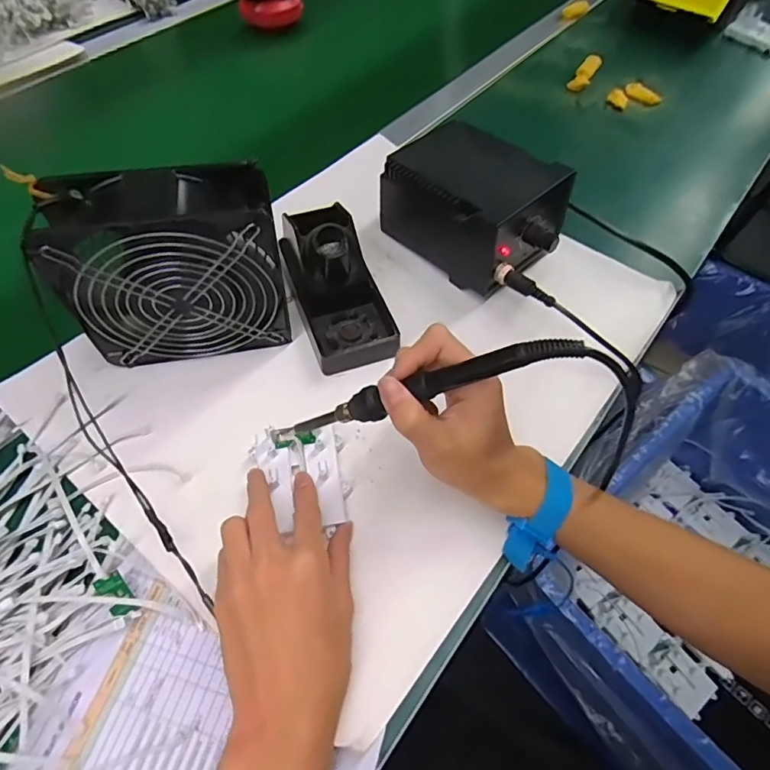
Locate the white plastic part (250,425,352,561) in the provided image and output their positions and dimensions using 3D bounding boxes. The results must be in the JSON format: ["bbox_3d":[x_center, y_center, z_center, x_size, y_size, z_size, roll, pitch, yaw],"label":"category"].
[{"bbox_3d":[-0.061,0.068,0.378,0.064,0.014,0.079,-11,58,-5],"label":"white plastic part"}]

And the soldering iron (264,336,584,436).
[{"bbox_3d":[0.008,0.007,0.313,0.217,0.014,0.018,-21,52,31],"label":"soldering iron"}]

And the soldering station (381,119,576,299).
[{"bbox_3d":[0.086,-0.172,0.489,0.159,0.092,0.103,40,62,19],"label":"soldering station"}]

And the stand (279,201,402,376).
[{"bbox_3d":[-0.035,-0.082,0.439,0.079,0.082,0.113,-15,60,-14],"label":"stand"}]

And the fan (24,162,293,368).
[{"bbox_3d":[-0.158,-0.079,0.397,0.153,0.159,0.060,-9,58,-11],"label":"fan"}]

